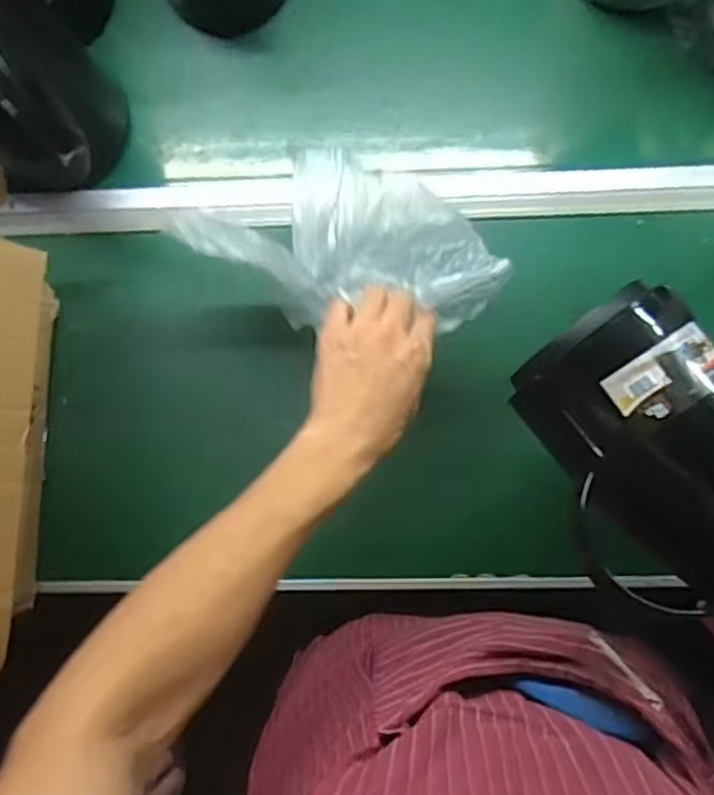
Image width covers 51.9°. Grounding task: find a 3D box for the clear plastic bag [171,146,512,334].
[{"bbox_3d":[-0.009,-0.123,0.582,0.245,0.068,0.124,13,87,9],"label":"clear plastic bag"}]

